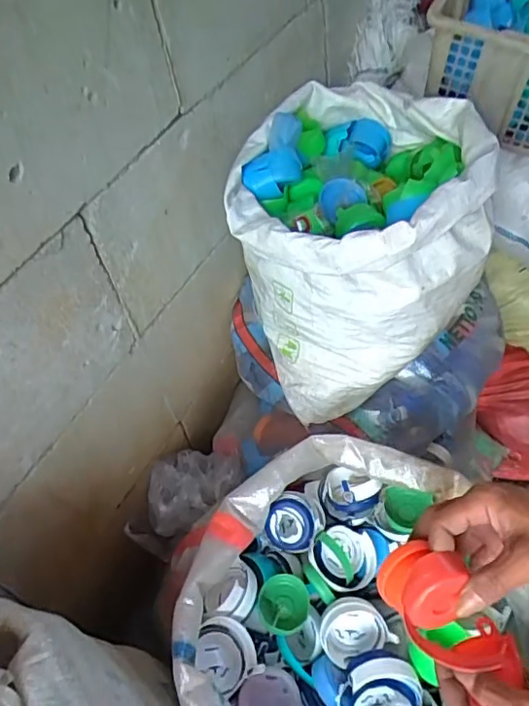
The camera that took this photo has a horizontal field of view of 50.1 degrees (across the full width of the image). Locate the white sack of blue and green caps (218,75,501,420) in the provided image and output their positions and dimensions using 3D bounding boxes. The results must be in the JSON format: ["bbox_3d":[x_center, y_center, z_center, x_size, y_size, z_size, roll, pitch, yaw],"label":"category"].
[{"bbox_3d":[0.112,-0.147,0.728,0.289,0.255,0.319,-18,49,-5],"label":"white sack of blue and green caps"}]

